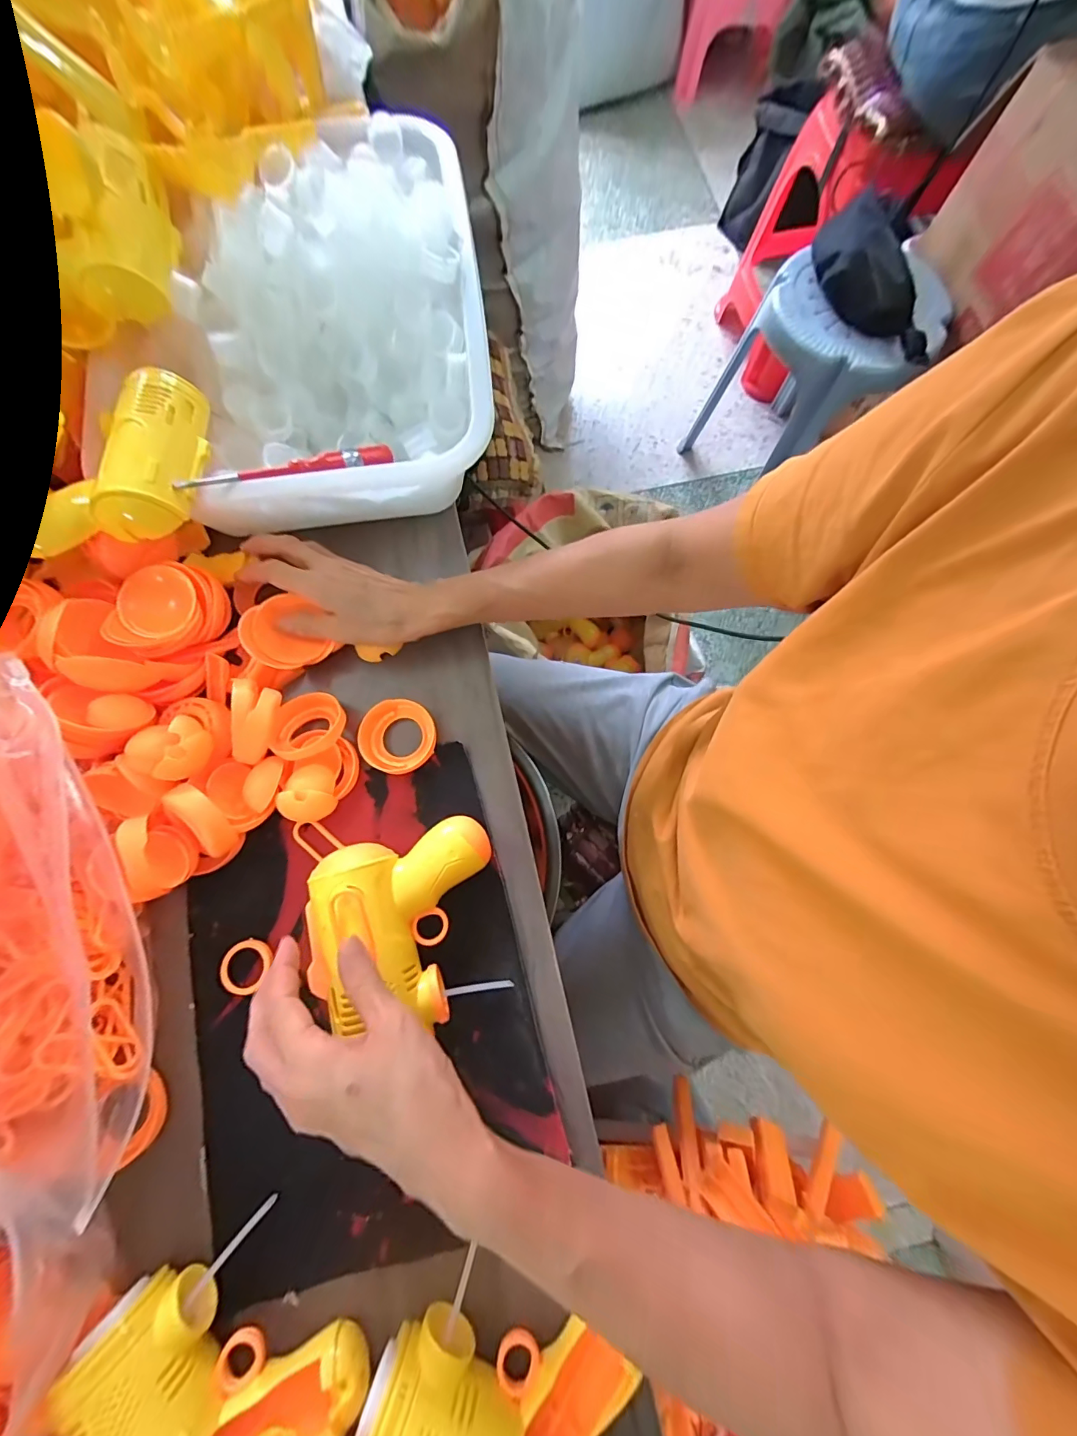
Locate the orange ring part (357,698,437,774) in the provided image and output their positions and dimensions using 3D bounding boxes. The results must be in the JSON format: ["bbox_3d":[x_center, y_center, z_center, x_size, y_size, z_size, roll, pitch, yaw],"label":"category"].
[{"bbox_3d":[-0.110,0.014,0.360,0.056,0.012,0.057,15,77,4],"label":"orange ring part"}]

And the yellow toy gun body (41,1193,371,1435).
[{"bbox_3d":[-0.178,0.366,0.257,0.100,0.051,0.129,-44,80,-10],"label":"yellow toy gun body"}]

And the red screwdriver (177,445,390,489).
[{"bbox_3d":[-0.180,-0.186,0.342,0.153,0.013,0.016,-28,77,-28],"label":"red screwdriver"}]

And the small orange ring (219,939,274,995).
[{"bbox_3d":[-0.210,0.176,0.329,0.029,0.006,0.034,25,77,6],"label":"small orange ring"}]

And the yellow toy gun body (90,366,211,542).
[{"bbox_3d":[-0.260,-0.183,0.315,0.051,0.040,0.125,2,76,1],"label":"yellow toy gun body"}]

